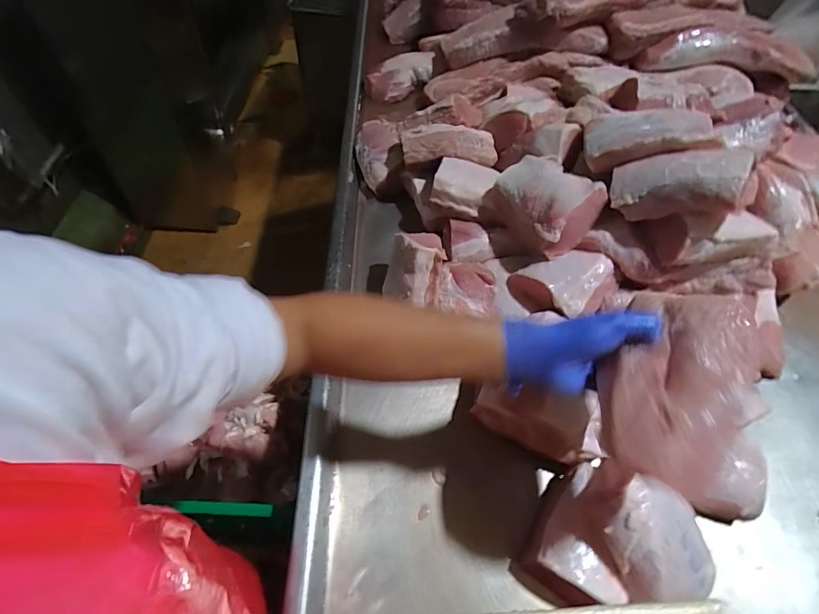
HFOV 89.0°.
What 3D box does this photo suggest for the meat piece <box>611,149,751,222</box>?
[{"bbox_3d":[0.365,-0.174,0.570,0.156,0.041,0.097,8,75,42],"label":"meat piece"}]

